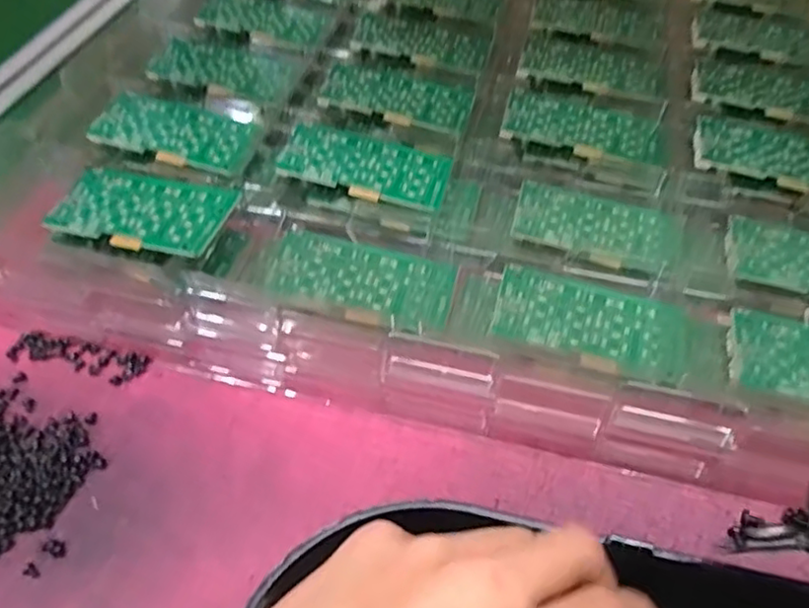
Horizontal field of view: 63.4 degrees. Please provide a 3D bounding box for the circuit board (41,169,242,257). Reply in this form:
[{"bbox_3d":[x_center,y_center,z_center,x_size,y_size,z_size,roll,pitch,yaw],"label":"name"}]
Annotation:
[{"bbox_3d":[-0.135,-0.048,0.341,0.088,0.014,0.049,15,55,11],"label":"circuit board"}]

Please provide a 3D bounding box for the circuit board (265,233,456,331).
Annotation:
[{"bbox_3d":[-0.022,-0.012,0.340,0.091,0.011,0.048,11,54,8],"label":"circuit board"}]

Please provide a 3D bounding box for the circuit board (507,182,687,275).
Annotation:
[{"bbox_3d":[0.108,-0.044,0.366,0.089,0.009,0.049,17,55,12],"label":"circuit board"}]

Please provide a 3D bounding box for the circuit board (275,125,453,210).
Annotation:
[{"bbox_3d":[-0.021,-0.079,0.375,0.092,0.005,0.051,18,52,6],"label":"circuit board"}]

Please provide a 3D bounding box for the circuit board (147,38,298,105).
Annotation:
[{"bbox_3d":[-0.122,-0.155,0.433,0.092,0.005,0.048,12,54,9],"label":"circuit board"}]

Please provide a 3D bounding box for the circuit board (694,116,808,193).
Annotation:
[{"bbox_3d":[0.220,-0.087,0.380,0.097,0.009,0.056,20,56,14],"label":"circuit board"}]

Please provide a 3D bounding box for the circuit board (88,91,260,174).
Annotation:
[{"bbox_3d":[-0.135,-0.102,0.391,0.089,0.006,0.049,19,52,6],"label":"circuit board"}]

